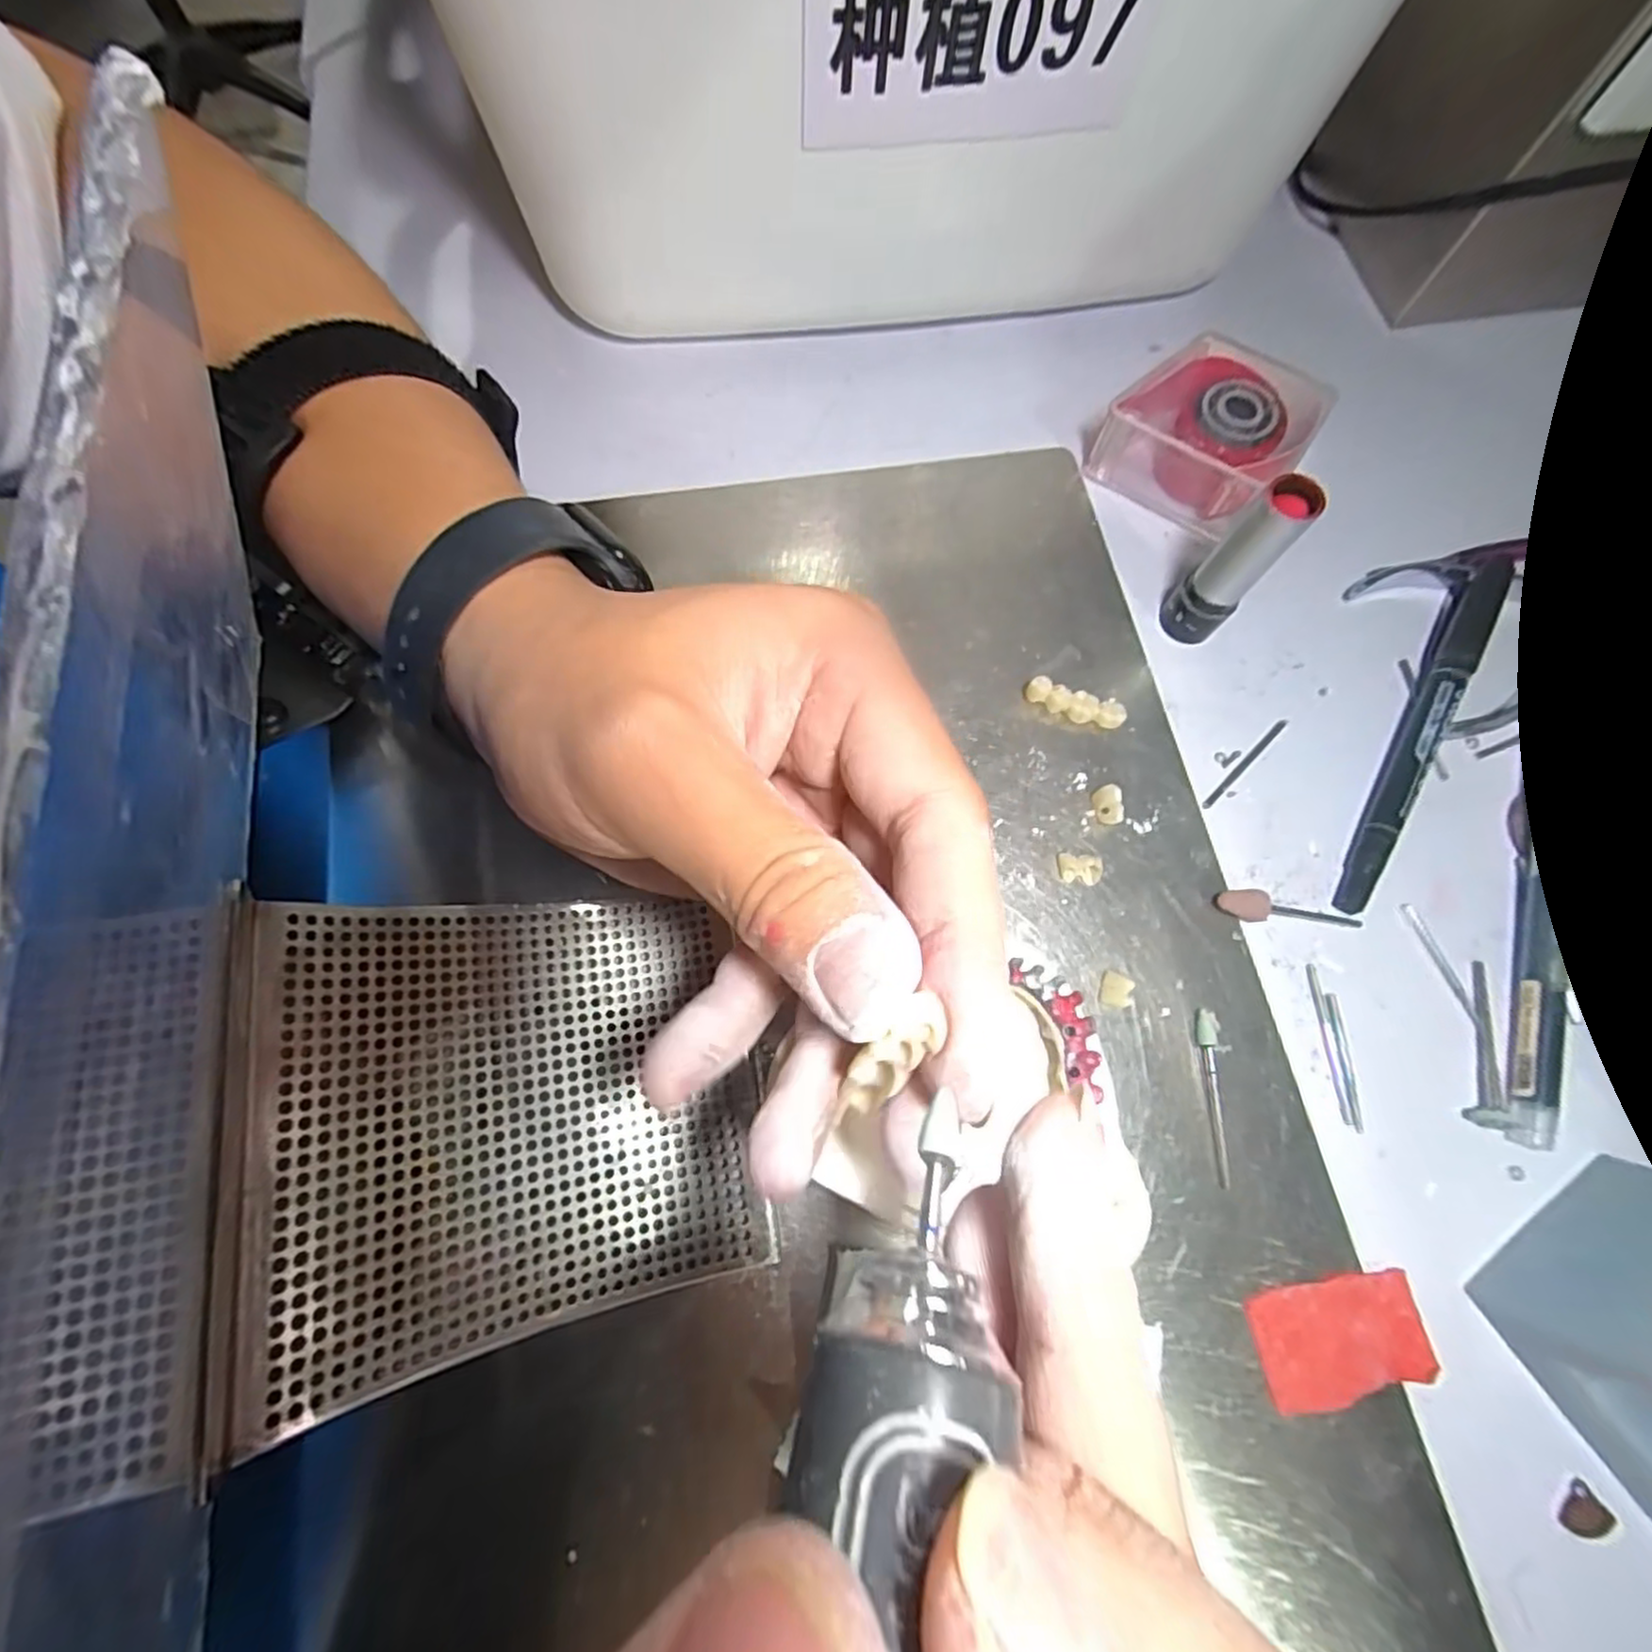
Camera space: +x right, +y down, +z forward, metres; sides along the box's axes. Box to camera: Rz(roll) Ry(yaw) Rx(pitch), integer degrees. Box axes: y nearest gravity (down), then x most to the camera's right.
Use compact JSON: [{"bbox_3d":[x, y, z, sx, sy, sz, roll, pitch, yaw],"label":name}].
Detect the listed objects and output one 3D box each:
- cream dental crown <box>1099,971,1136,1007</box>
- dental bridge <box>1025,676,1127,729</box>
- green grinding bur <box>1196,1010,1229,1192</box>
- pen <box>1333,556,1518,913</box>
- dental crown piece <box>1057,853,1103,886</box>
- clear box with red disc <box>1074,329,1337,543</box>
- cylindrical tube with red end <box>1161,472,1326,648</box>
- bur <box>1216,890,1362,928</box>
[{"bbox_3d":[0.084,0.048,0.204,0.008,0.006,0.009,16,72,3],"label":"cream dental crown"},{"bbox_3d":[0.082,-0.040,0.231,0.033,0.010,0.009,20,73,5],"label":"dental bridge"},{"bbox_3d":[0.109,0.076,0.197,0.005,0.004,0.046,0,72,-2],"label":"green grinding bur"},{"bbox_3d":[0.195,-0.032,0.230,0.012,0.013,0.139,30,74,8],"label":"pen"},{"bbox_3d":[0.077,0.013,0.215,0.014,0.006,0.008,9,72,1],"label":"dental crown piece"},{"bbox_3d":[0.137,-0.140,0.253,0.059,0.030,0.053,39,75,10],"label":"clear box with red disc"},{"bbox_3d":[0.127,-0.080,0.220,0.018,0.059,0.018,1,72,-2],"label":"cylindrical tube with red end"},{"bbox_3d":[0.141,0.026,0.213,0.045,0.008,0.008,6,72,0],"label":"bur"}]

